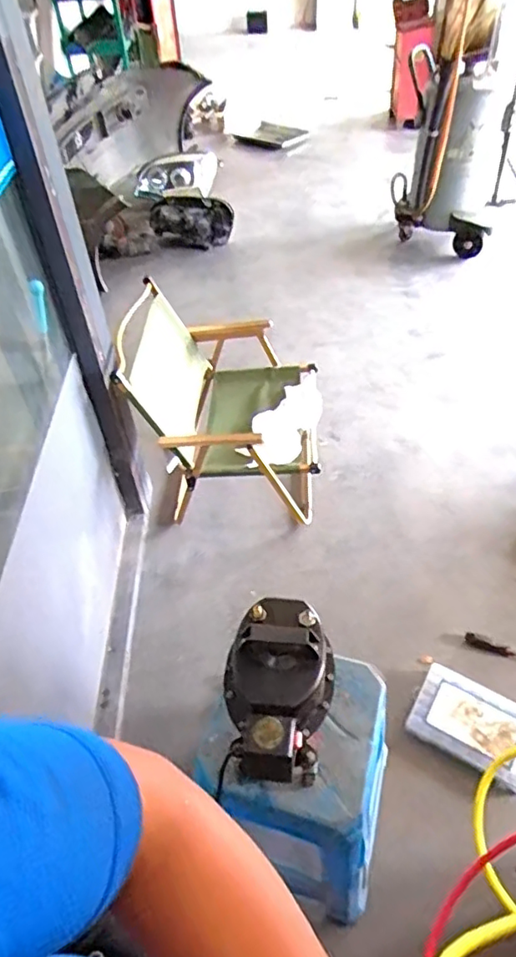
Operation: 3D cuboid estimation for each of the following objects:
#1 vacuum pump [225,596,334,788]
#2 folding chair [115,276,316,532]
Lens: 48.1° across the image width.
[{"bbox_3d":[0.030,0.302,0.823,0.148,0.225,0.197,3,48,7],"label":"vacuum pump"},{"bbox_3d":[-0.087,-0.217,1.731,0.542,0.533,0.546,-5,47,-1],"label":"folding chair"}]

